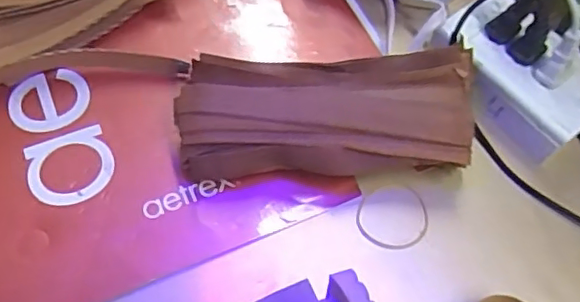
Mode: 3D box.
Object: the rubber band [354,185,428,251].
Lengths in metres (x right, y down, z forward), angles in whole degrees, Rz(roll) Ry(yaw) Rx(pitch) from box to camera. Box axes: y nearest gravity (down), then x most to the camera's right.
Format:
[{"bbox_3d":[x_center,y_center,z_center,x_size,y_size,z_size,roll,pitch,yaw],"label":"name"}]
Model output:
[{"bbox_3d":[0.069,0.043,0.383,0.046,0.004,0.048,1,61,-3],"label":"rubber band"}]

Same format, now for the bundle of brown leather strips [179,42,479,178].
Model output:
[{"bbox_3d":[0.023,-0.019,0.382,0.185,0.055,0.071,-1,61,-4],"label":"bundle of brown leather strips"}]

